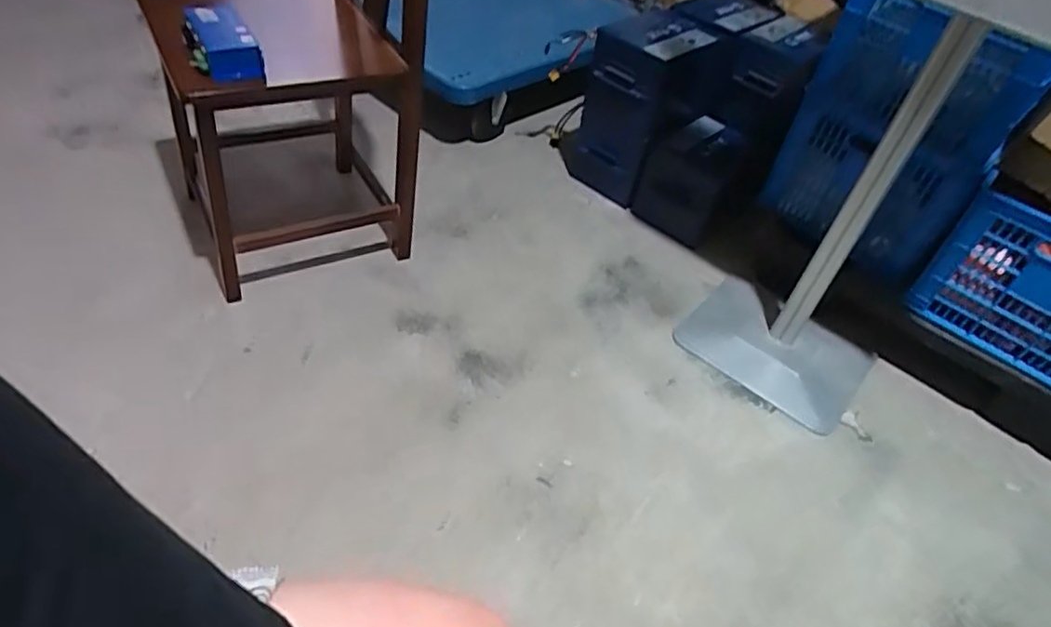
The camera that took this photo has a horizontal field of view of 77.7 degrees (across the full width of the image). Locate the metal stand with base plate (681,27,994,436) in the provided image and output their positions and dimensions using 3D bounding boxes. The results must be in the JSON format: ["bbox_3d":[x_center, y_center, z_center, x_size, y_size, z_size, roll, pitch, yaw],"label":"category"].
[{"bbox_3d":[0.528,-0.149,1.107,0.340,0.608,0.269,32,49,24],"label":"metal stand with base plate"}]

